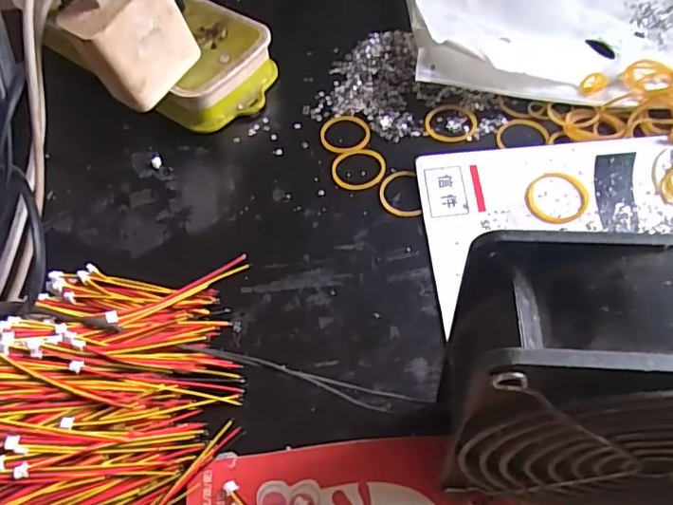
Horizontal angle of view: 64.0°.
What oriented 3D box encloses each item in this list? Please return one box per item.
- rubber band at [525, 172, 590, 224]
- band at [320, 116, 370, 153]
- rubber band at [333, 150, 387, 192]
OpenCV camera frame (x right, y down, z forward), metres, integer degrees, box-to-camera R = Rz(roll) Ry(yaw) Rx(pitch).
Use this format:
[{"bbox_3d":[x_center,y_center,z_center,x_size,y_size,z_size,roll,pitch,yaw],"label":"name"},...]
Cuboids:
[{"bbox_3d":[0.118,-0.029,0.287,0.033,0.004,0.030,-2,65,3],"label":"rubber band"},{"bbox_3d":[0.005,-0.072,0.326,0.030,0.004,0.029,-2,58,3],"label":"band"},{"bbox_3d":[0.013,-0.049,0.310,0.031,0.004,0.029,-2,58,3],"label":"rubber band"}]

